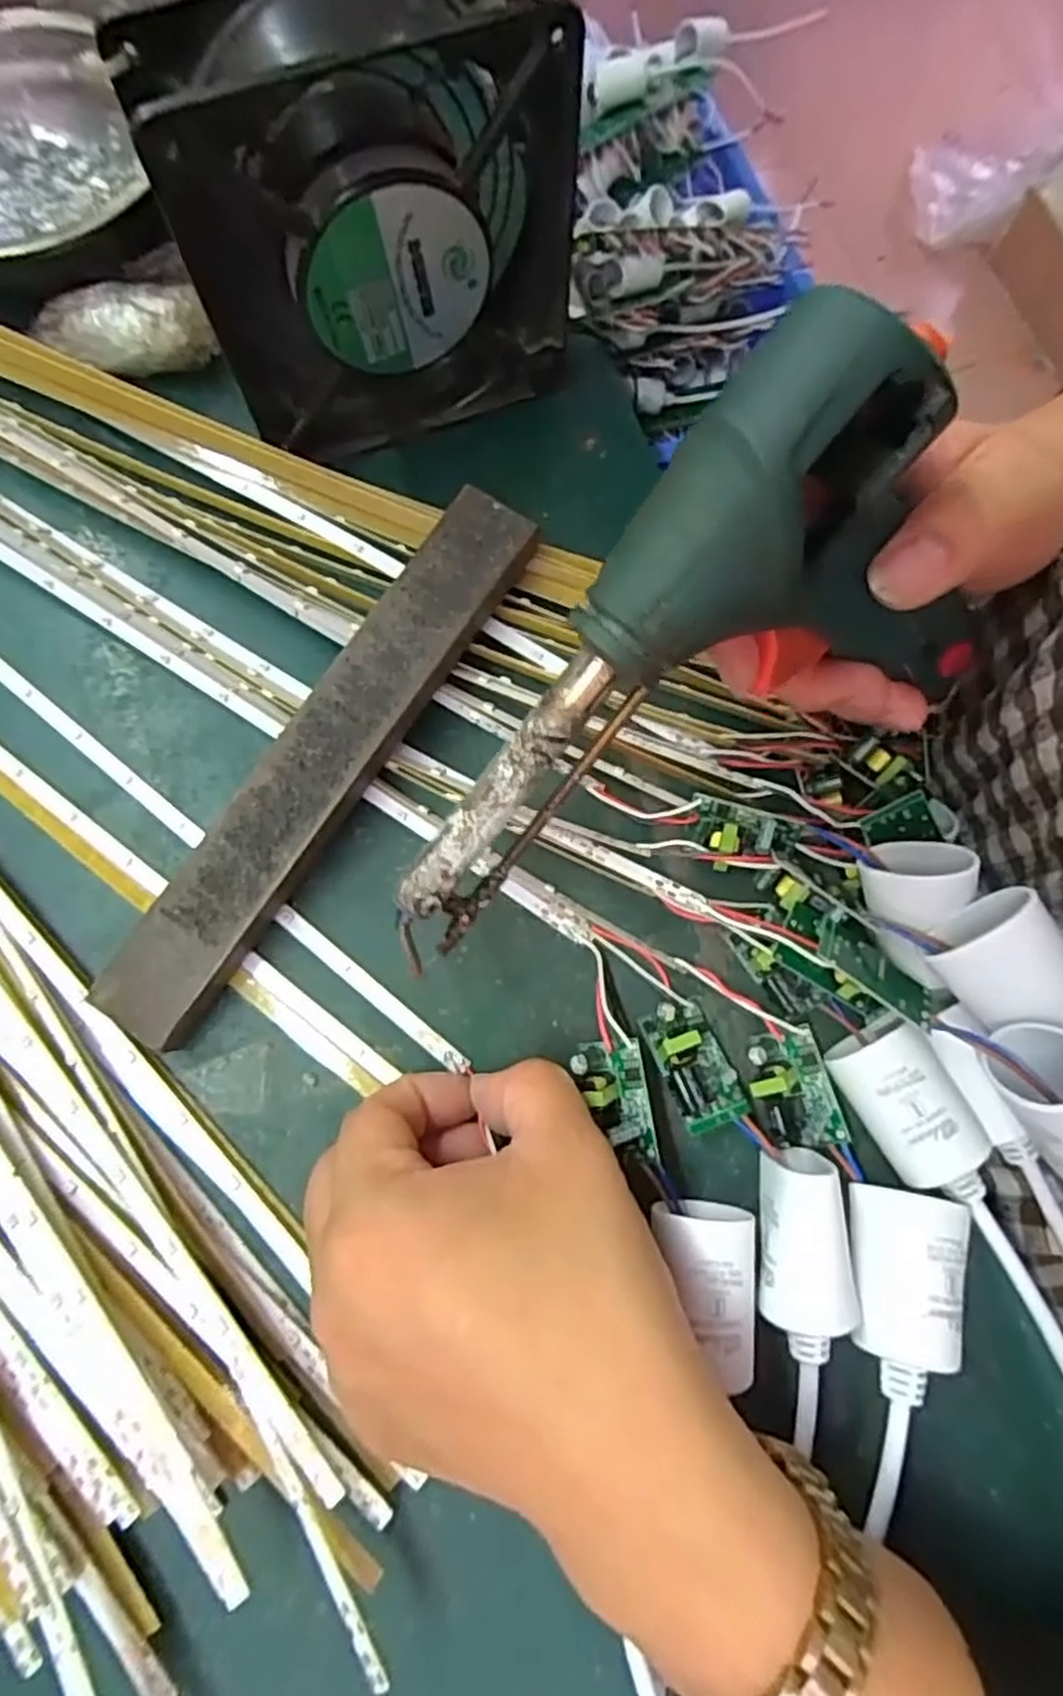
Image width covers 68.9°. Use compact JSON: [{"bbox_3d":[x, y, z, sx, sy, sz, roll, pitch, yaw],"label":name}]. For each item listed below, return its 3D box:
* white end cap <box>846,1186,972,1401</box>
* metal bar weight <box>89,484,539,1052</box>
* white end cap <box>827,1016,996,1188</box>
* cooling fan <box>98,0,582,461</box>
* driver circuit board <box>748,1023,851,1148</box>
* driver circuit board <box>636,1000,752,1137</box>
[{"bbox_3d":[0.102,0.124,0.220,0.029,0.026,0.052,11,76,1],"label":"white end cap"},{"bbox_3d":[-0.064,-0.030,0.249,0.033,0.010,0.199,33,81,5],"label":"metal bar weight"},{"bbox_3d":[0.110,0.074,0.229,0.026,0.021,0.047,-30,79,-9],"label":"white end cap"},{"bbox_3d":[-0.048,-0.193,0.248,0.117,0.119,0.043,-24,78,-8],"label":"cooling fan"},{"bbox_3d":[0.079,0.074,0.236,0.022,0.012,0.035,-14,77,-5],"label":"driver circuit board"},{"bbox_3d":[0.050,0.066,0.237,0.020,0.016,0.037,-19,77,-7],"label":"driver circuit board"}]

